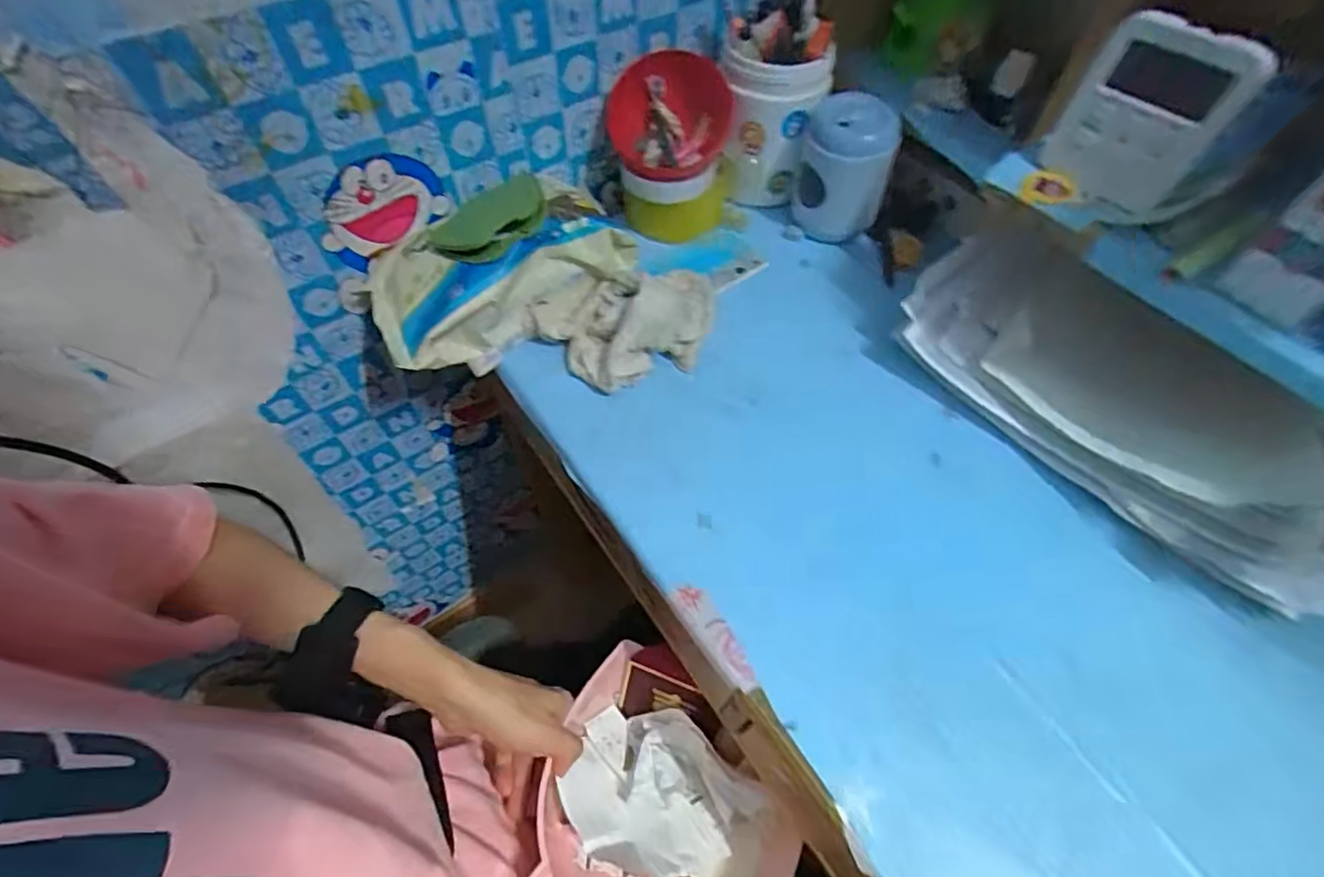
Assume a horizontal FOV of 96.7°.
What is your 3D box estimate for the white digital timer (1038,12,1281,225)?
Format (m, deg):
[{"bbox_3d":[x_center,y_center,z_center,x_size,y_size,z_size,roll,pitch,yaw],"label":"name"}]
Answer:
[{"bbox_3d":[0.260,-0.173,0.322,0.072,0.080,0.034,40,66,22],"label":"white digital timer"}]

